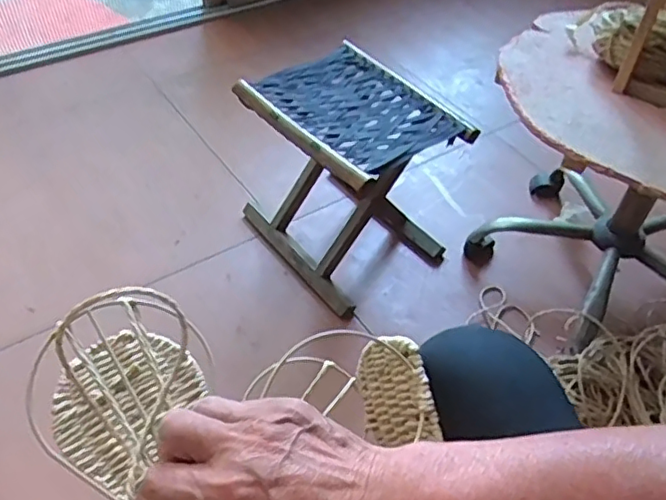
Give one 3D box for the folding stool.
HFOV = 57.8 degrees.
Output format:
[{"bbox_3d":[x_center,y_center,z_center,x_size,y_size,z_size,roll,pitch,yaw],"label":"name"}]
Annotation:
[{"bbox_3d":[0.022,-0.130,1.071,0.249,0.316,0.306,-30,57,-27],"label":"folding stool"}]

